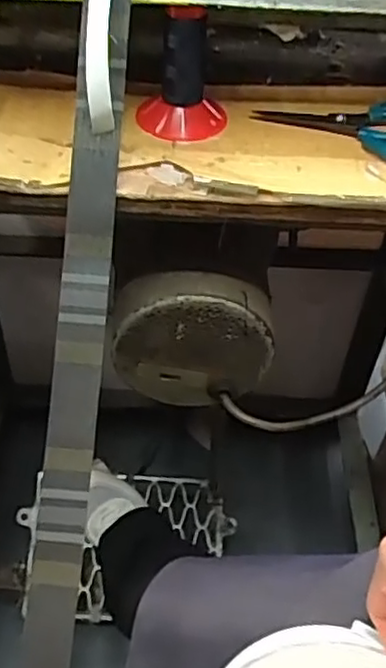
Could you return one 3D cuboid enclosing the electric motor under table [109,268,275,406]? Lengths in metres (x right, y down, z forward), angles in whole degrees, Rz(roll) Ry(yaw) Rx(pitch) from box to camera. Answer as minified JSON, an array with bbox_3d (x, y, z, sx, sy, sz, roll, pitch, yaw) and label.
[{"bbox_3d":[0.001,0.003,0.586,0.137,0.129,0.044,3,44,-1],"label":"electric motor under table"}]

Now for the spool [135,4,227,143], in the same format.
[{"bbox_3d":[-0.007,-0.195,0.492,0.067,0.087,0.056,1,44,-2],"label":"spool"}]

